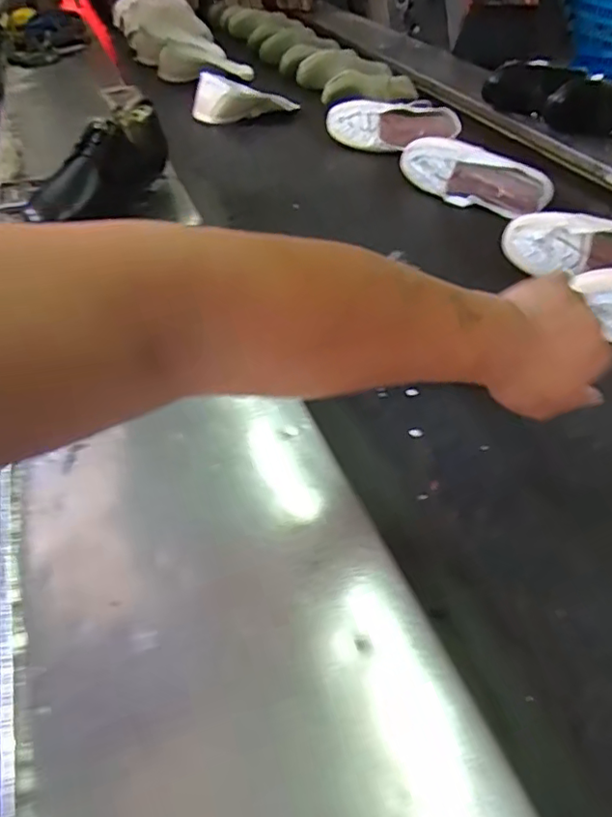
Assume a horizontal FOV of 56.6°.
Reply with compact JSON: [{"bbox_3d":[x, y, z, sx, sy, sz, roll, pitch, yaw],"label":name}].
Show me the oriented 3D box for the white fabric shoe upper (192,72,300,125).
[{"bbox_3d":[-0.122,-0.614,1.133,0.201,0.067,0.089,5,43,1],"label":"white fabric shoe upper"}]

